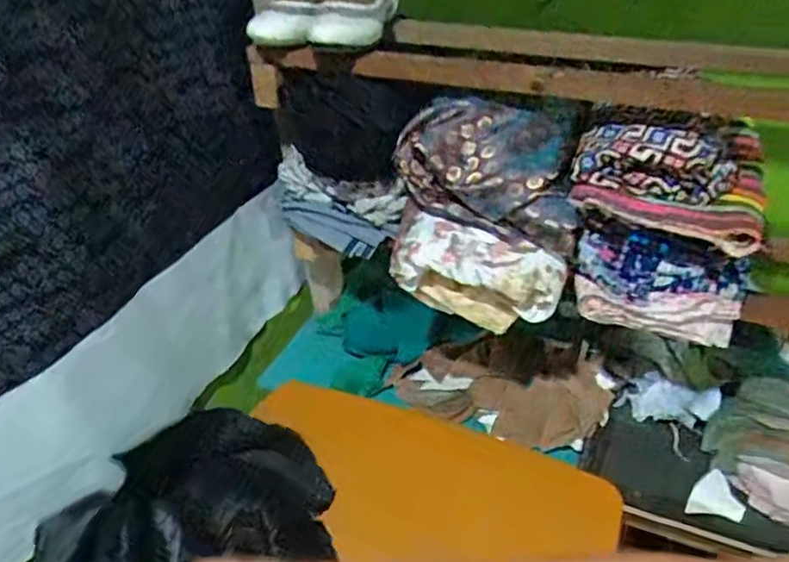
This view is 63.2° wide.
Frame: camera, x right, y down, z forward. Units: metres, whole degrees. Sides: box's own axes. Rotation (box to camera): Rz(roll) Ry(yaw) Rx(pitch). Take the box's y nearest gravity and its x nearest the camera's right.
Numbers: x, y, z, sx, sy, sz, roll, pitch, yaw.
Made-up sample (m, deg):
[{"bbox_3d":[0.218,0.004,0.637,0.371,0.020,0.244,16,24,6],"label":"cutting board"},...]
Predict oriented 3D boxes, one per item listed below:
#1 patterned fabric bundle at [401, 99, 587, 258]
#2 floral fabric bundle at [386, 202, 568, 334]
[{"bbox_3d":[0.118,-0.138,0.758,0.214,0.132,0.104,13,39,23],"label":"patterned fabric bundle"},{"bbox_3d":[0.094,-0.002,0.789,0.217,0.122,0.079,16,40,26],"label":"floral fabric bundle"}]

